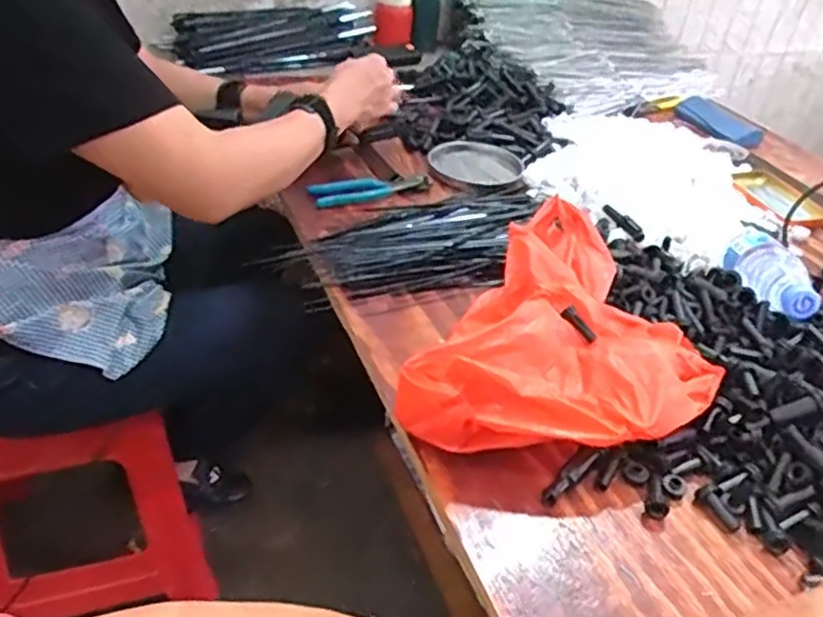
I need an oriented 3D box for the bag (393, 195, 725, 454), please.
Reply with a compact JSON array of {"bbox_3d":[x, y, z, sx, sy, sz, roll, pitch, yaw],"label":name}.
[{"bbox_3d":[0.153,0.033,0.610,0.214,0.084,0.299,22,41,23],"label":"bag"}]

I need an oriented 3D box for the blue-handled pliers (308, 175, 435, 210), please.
[{"bbox_3d":[-0.053,-0.161,0.922,0.160,0.011,0.064,-10,40,-15],"label":"blue-handled pliers"}]

